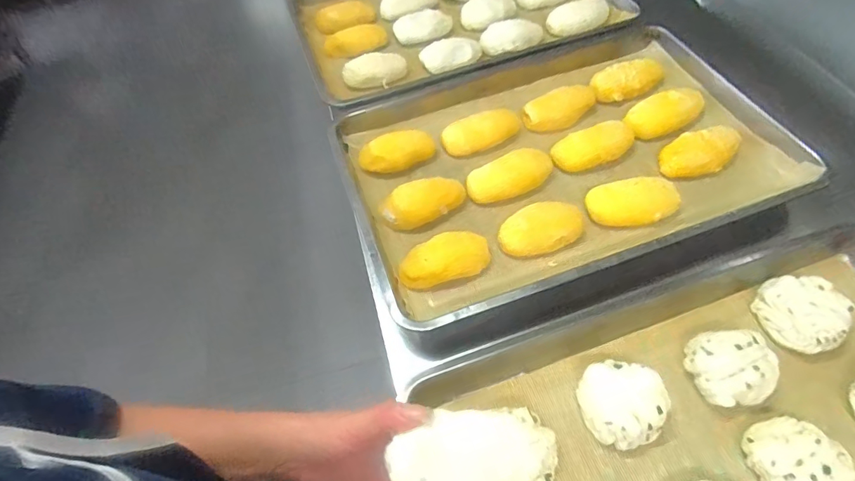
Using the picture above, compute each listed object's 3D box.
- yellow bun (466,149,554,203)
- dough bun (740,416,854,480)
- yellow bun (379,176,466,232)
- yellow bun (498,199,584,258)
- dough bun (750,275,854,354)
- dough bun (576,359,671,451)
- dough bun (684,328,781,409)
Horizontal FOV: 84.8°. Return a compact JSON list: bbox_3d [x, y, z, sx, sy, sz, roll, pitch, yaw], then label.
[{"bbox_3d":[0.124,-0.092,0.681,0.138,0.038,0.060,-23,56,-10],"label":"yellow bun"},{"bbox_3d":[0.350,0.212,0.440,0.076,0.046,0.088,-32,59,-16],"label":"dough bun"},{"bbox_3d":[-0.007,-0.058,0.653,0.118,0.030,0.061,-13,55,-4],"label":"yellow bun"},{"bbox_3d":[0.151,-0.013,0.615,0.122,0.047,0.082,-22,56,-10],"label":"yellow bun"},{"bbox_3d":[0.418,0.079,0.520,0.076,0.031,0.084,-16,56,-6],"label":"dough bun"},{"bbox_3d":[0.200,0.168,0.485,0.078,0.047,0.082,-3,55,4],"label":"dough bun"},{"bbox_3d":[0.322,0.132,0.487,0.084,0.041,0.071,-6,55,1],"label":"dough bun"}]

